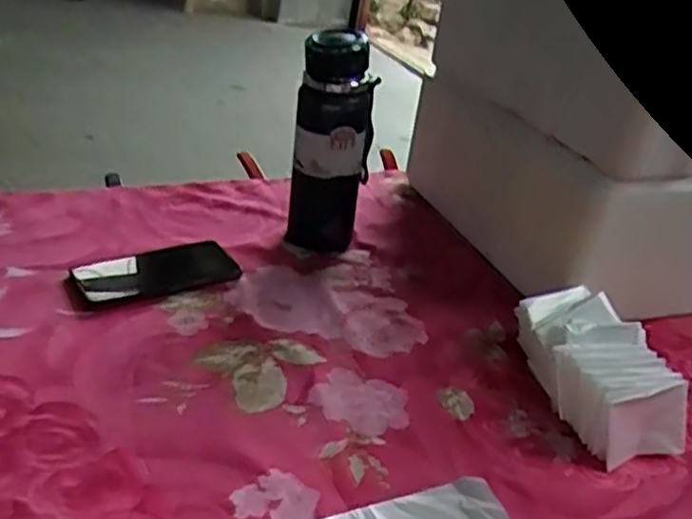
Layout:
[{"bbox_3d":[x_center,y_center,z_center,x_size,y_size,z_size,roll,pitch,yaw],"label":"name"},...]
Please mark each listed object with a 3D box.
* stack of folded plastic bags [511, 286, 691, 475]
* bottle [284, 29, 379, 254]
[{"bbox_3d":[0.229,0.101,0.662,0.089,0.070,0.167,-2,31,-17],"label":"stack of folded plastic bags"},{"bbox_3d":[-0.015,-0.130,0.810,0.080,0.245,0.076,8,30,0],"label":"bottle"}]

